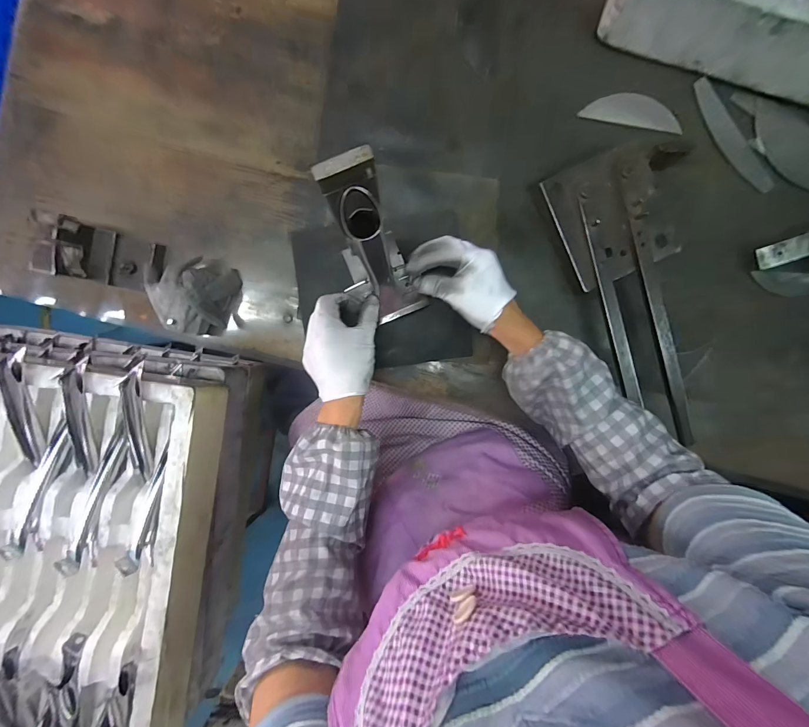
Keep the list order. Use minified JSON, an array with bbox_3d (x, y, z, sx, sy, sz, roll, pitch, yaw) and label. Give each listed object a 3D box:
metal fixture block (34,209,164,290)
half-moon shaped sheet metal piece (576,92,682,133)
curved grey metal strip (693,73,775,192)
[{"bbox_3d":[-0.346,-0.122,0.403,0.100,0.071,0.065,11,93,-1],"label":"metal fixture block"},{"bbox_3d":[0.271,-0.300,0.417,0.119,0.006,0.042,10,93,-1],"label":"half-moon shaped sheet metal piece"},{"bbox_3d":[0.389,-0.269,0.421,0.036,0.005,0.152,-33,92,0],"label":"curved grey metal strip"}]

